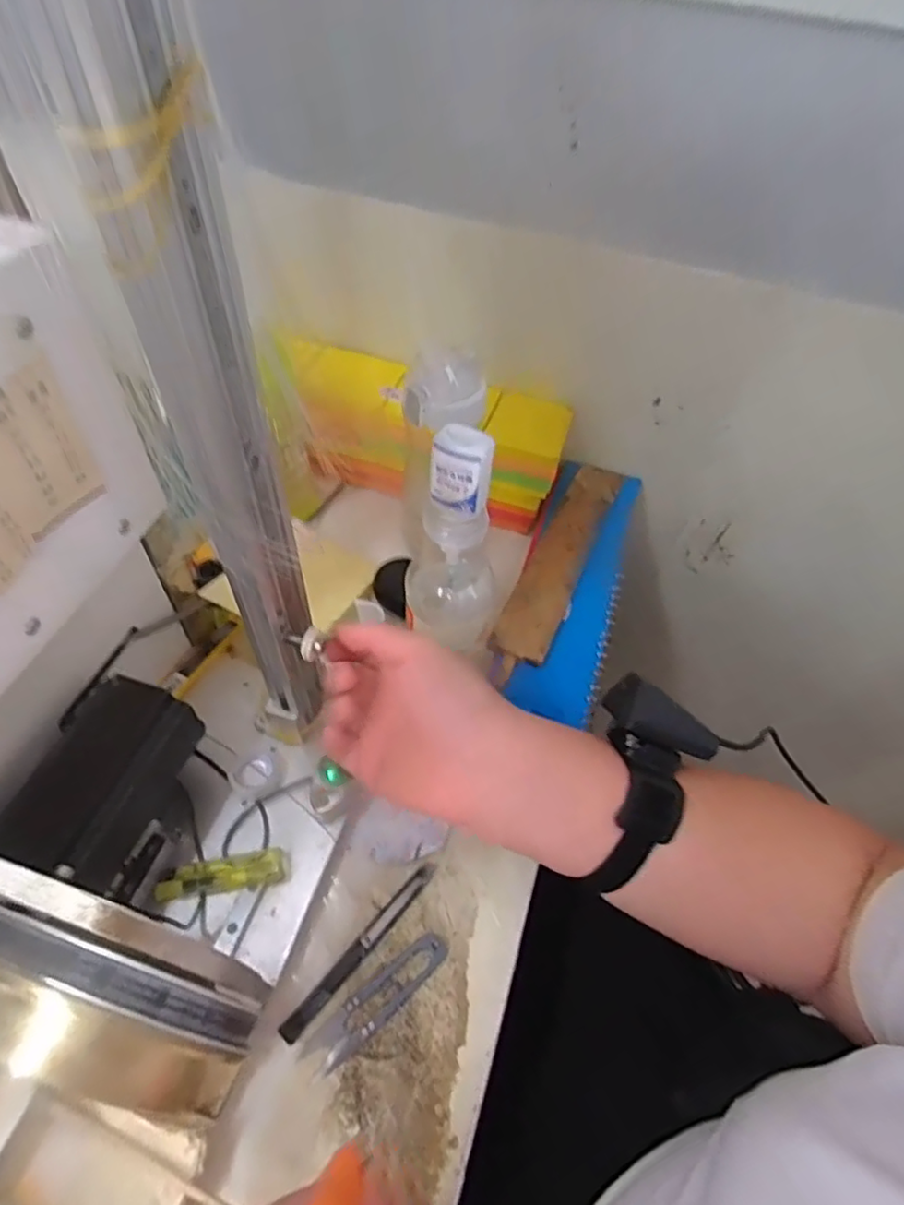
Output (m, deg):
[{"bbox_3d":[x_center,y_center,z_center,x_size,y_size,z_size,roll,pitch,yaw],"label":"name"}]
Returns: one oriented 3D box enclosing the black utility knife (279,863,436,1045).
[{"bbox_3d":[-0.056,0.220,0.396,0.012,0.005,0.129,36,58,21],"label":"black utility knife"}]

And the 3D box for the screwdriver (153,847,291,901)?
[{"bbox_3d":[-0.145,0.174,0.392,0.077,0.013,0.022,-6,53,-10],"label":"screwdriver"}]

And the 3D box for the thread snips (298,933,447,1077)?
[{"bbox_3d":[-0.044,0.242,0.377,0.097,0.010,0.023,-34,62,-27],"label":"thread snips"}]

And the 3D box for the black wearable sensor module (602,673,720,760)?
[{"bbox_3d":[0.123,0.070,0.359,0.068,0.019,0.032,29,53,-8],"label":"black wearable sensor module"}]

